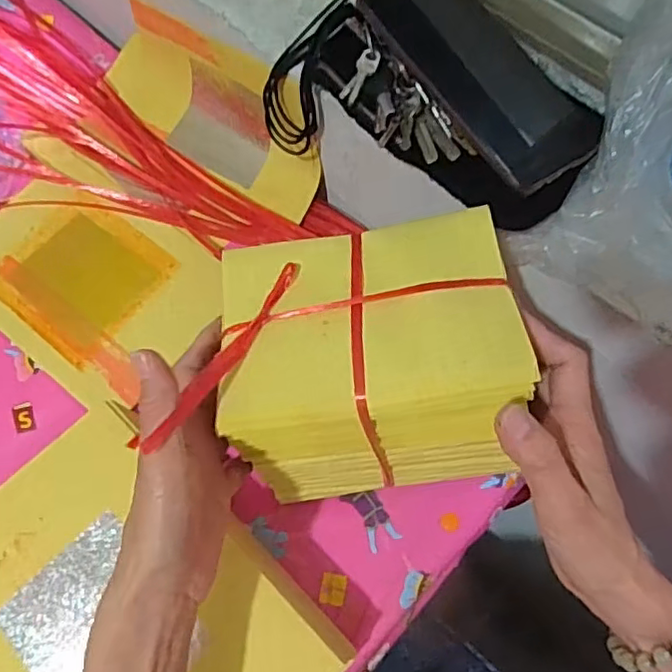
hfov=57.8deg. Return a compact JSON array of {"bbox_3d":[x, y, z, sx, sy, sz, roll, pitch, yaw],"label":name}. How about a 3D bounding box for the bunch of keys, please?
[{"bbox_3d":[0.041,-0.148,0.394,0.040,0.029,0.097,-39,72,-15],"label":"bunch of keys"}]

